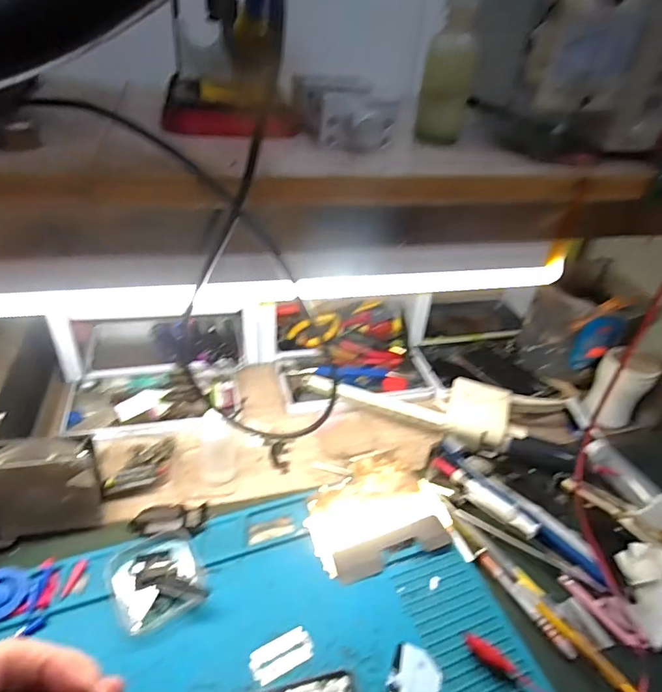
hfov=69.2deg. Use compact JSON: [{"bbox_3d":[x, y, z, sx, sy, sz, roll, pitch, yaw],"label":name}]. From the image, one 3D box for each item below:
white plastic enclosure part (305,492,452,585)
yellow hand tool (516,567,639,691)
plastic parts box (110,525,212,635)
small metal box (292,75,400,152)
[{"bbox_3d":[0.046,0.160,0.421,0.122,0.010,0.063,-8,38,-18],"label":"white plastic enclosure part"},{"bbox_3d":[0.187,0.221,0.360,0.018,0.008,0.122,-15,41,-26],"label":"yellow hand tool"},{"bbox_3d":[-0.133,0.178,0.372,0.064,0.016,0.064,-13,40,-23],"label":"plastic parts box"},{"bbox_3d":[0.009,-0.168,0.346,0.060,0.034,0.074,-8,38,-18],"label":"small metal box"}]

